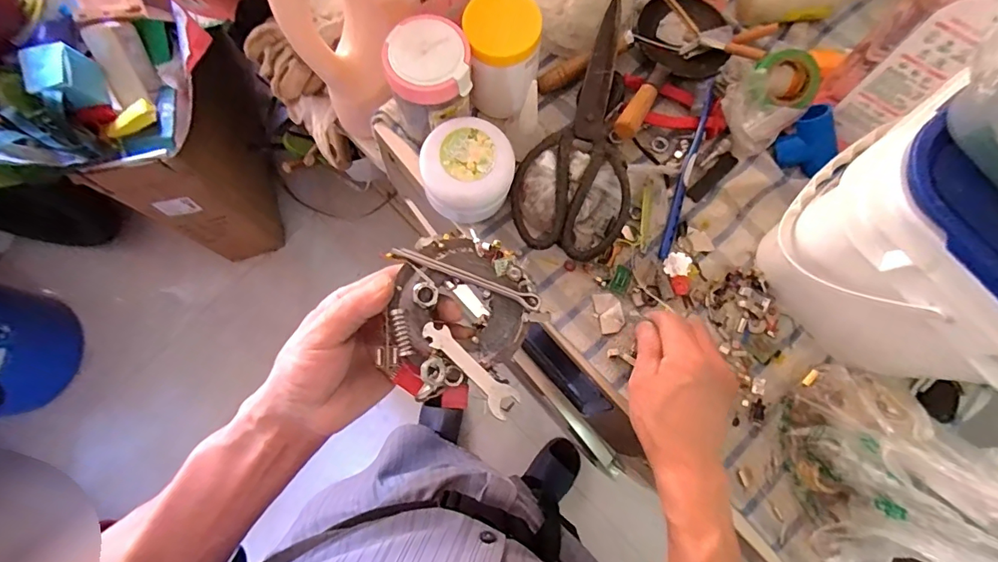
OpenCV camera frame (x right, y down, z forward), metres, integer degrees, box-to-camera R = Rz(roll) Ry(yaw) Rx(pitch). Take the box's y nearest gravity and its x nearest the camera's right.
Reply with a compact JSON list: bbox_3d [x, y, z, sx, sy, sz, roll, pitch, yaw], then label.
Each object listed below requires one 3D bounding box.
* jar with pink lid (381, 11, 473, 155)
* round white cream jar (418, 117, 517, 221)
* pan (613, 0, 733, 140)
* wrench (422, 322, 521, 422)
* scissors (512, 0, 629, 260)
[{"bbox_3d":[-0.064,-0.180,0.434,0.076,0.108,0.071,0,79,0],"label":"jar with pink lid"},{"bbox_3d":[-0.029,-0.103,0.437,0.081,0.067,0.084,0,79,0],"label":"round white cream jar"},{"bbox_3d":[0.167,-0.219,0.471,0.103,0.051,0.196,29,67,6],"label":"pan"},{"bbox_3d":[-0.019,0.058,0.319,0.080,0.005,0.025,47,54,3],"label":"wrench"},{"bbox_3d":[0.085,-0.149,0.454,0.106,0.024,0.252,13,79,3],"label":"scissors"}]

